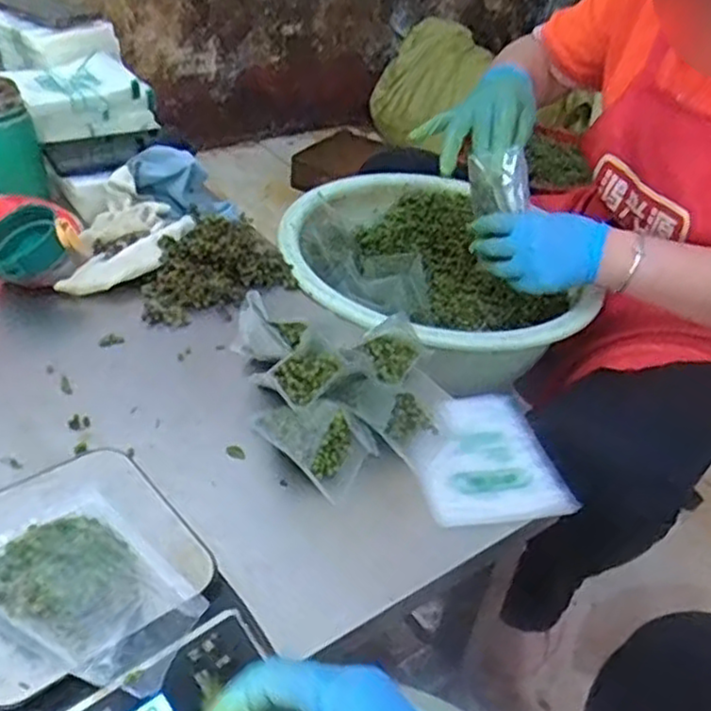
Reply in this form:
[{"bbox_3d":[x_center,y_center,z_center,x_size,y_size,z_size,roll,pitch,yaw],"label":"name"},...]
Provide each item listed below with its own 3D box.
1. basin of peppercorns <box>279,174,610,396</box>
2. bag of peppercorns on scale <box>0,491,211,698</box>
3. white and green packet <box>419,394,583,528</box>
[{"bbox_3d":[0.081,-0.097,0.895,0.331,0.097,0.340,0,38,-10],"label":"basin of peppercorns"},{"bbox_3d":[-0.148,0.128,0.422,0.128,0.037,0.088,29,42,25],"label":"bag of peppercorns on scale"},{"bbox_3d":[0.106,0.086,0.620,0.114,0.016,0.140,-3,39,-13],"label":"white and green packet"}]

